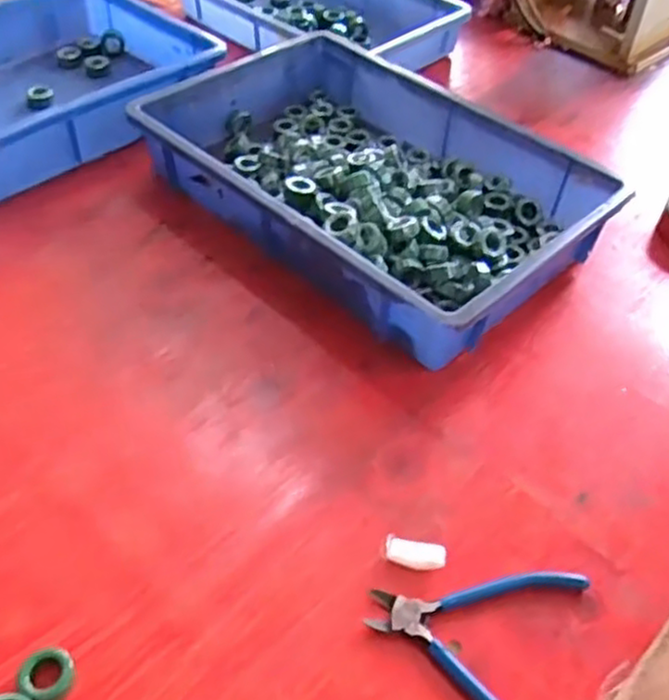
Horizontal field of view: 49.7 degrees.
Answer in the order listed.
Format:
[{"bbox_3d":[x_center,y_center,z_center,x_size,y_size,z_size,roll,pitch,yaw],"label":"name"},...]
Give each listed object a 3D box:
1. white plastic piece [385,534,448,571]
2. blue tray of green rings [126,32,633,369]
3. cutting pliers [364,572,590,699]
[{"bbox_3d":[0.055,0.139,0.492,0.041,0.008,0.021,9,47,5],"label":"white plastic piece"},{"bbox_3d":[0.033,-0.178,0.747,0.432,0.082,0.285,36,55,26],"label":"blue tray of green rings"},{"bbox_3d":[0.091,0.181,0.465,0.140,0.007,0.116,14,48,9],"label":"cutting pliers"}]

